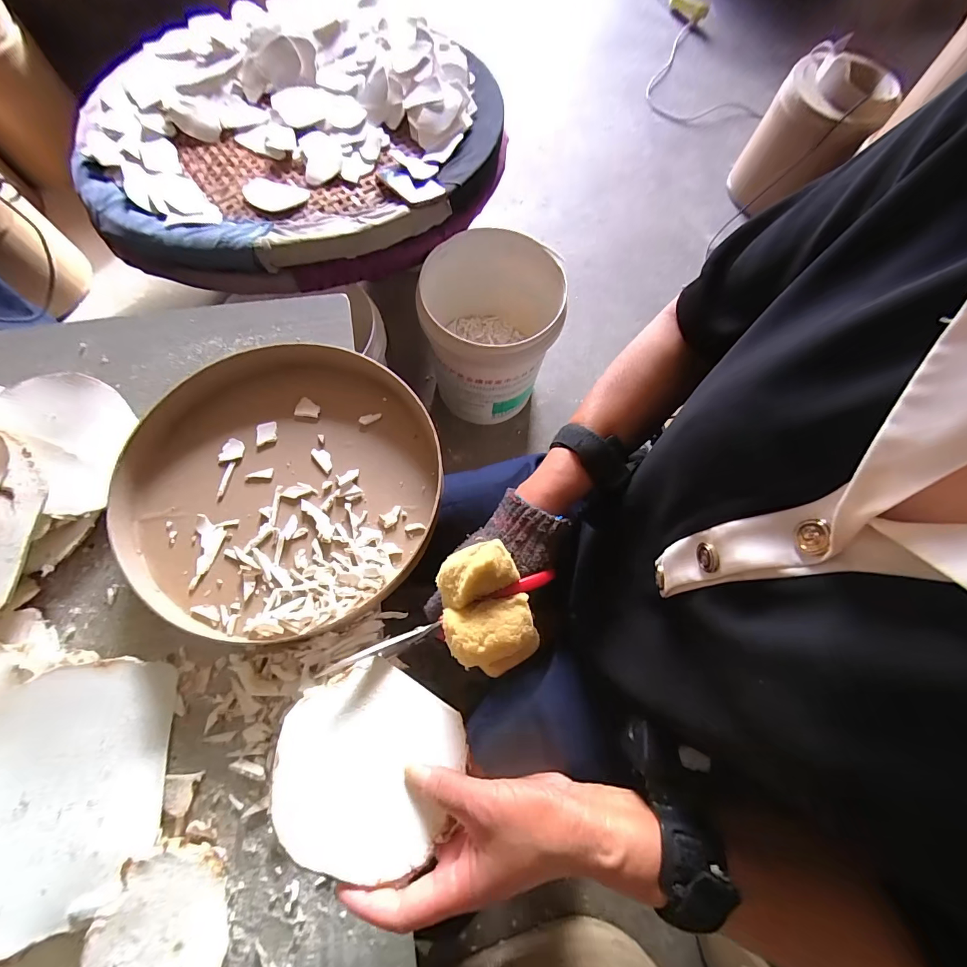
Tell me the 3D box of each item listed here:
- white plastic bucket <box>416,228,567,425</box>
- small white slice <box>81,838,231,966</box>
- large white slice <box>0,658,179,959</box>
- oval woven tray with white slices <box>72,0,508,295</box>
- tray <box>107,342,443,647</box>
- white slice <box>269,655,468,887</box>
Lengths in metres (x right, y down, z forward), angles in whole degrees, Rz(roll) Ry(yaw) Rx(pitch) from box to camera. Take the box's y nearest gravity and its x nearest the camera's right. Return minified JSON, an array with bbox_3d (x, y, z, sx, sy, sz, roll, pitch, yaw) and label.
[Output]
[{"bbox_3d":[0.012,-0.331,0.909,0.281,0.318,0.275,1,72,-2],"label":"white plastic bucket"},{"bbox_3d":[-0.242,0.332,0.305,0.086,0.016,0.100,-12,73,-19],"label":"small white slice"},{"bbox_3d":[-0.322,0.225,0.293,0.150,0.012,0.168,13,62,-41],"label":"large white slice"},{"bbox_3d":[-0.386,-0.743,0.829,0.810,0.095,0.763,-20,74,-9],"label":"oval woven tray with white slices"},{"bbox_3d":[-0.199,-0.001,0.413,0.297,0.037,0.286,-10,73,-6],"label":"tray"},{"bbox_3d":[-0.078,0.188,0.274,0.121,0.021,0.110,31,73,7],"label":"white slice"}]

